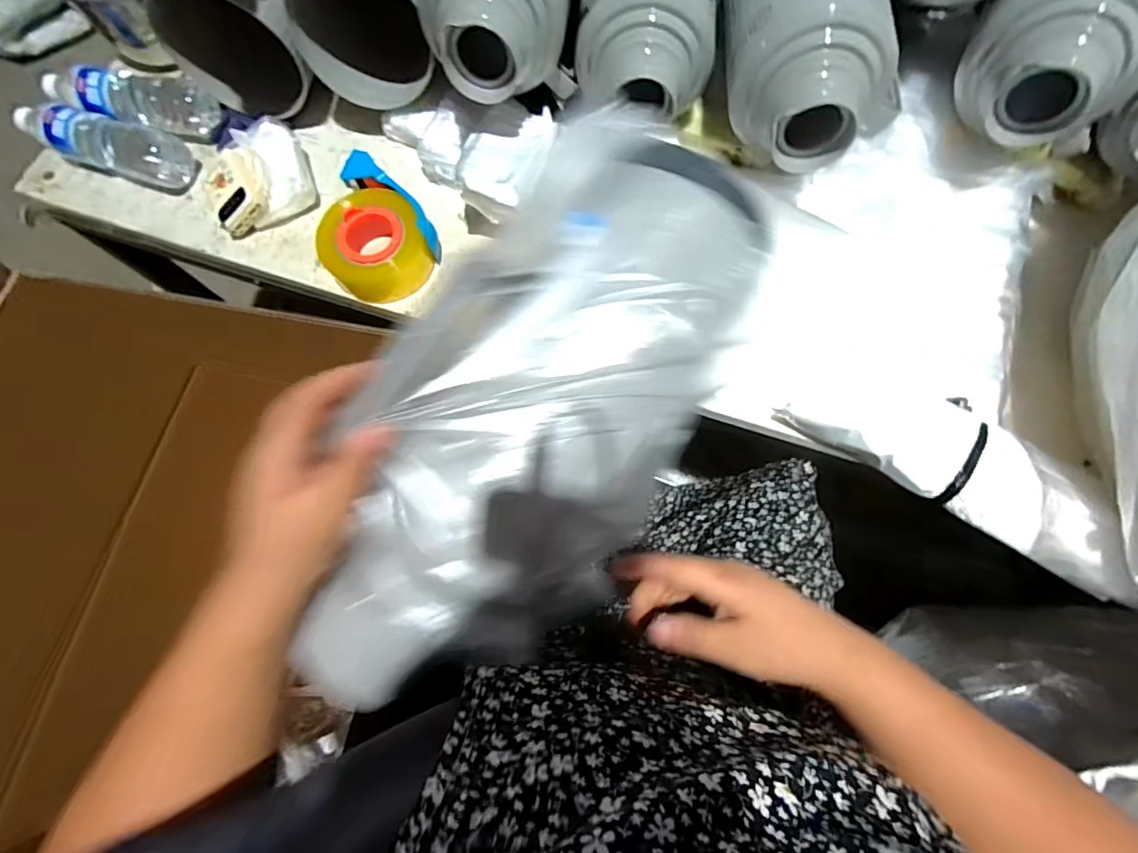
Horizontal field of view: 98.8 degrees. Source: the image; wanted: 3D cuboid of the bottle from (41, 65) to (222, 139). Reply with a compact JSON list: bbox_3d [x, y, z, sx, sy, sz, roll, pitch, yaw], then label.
[{"bbox_3d":[-0.576,-0.432,0.648,0.231,0.054,0.064,16,75,6],"label":"bottle"}]

